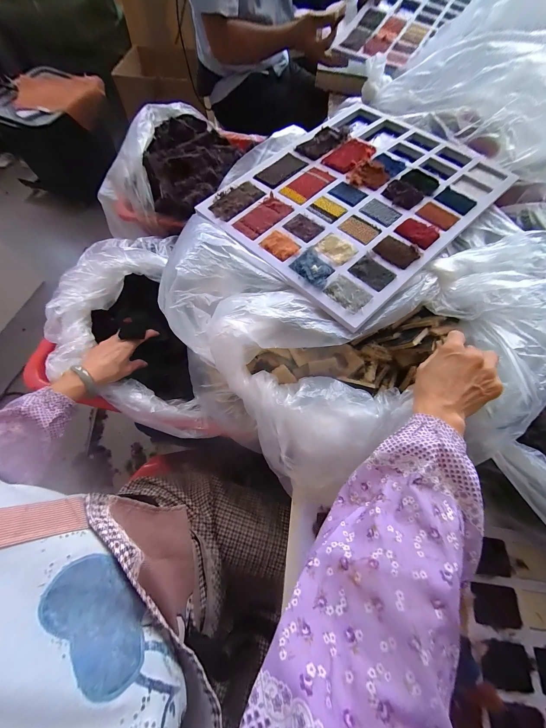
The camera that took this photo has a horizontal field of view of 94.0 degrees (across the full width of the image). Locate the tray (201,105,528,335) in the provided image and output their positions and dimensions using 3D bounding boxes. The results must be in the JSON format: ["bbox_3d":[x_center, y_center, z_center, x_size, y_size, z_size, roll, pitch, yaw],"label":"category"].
[{"bbox_3d":[0.142,-0.291,0.426,0.430,0.035,0.339,-41,74,-17],"label":"tray"}]

